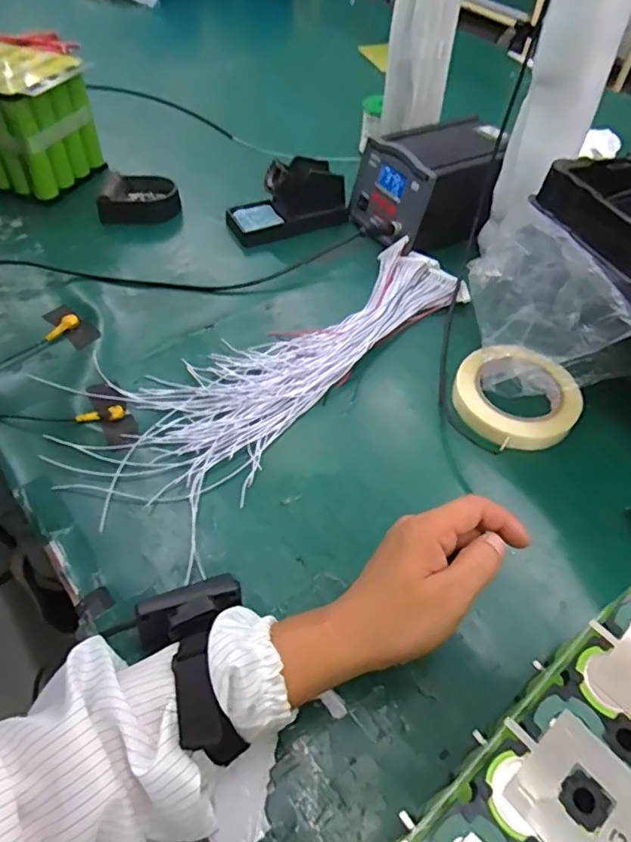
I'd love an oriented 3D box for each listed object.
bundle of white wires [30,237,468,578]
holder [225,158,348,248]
[{"bbox_3d":[-0.041,-0.073,0.585,0.204,0.022,0.446,32,56,21],"label":"bundle of white wires"},{"bbox_3d":[-0.036,-0.293,0.745,0.155,0.065,0.077,-13,53,-13],"label":"holder"}]

